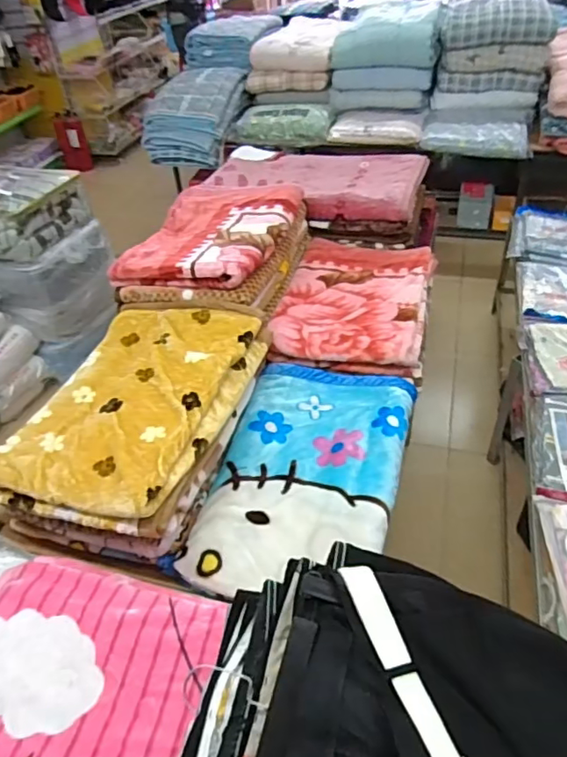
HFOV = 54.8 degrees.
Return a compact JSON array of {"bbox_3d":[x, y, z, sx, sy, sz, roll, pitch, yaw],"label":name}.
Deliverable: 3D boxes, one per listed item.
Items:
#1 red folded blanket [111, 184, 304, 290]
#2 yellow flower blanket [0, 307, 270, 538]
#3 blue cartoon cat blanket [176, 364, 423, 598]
[{"bbox_3d":[-0.219,-0.498,1.785,0.457,0.087,0.642,8,44,15],"label":"red folded blanket"},{"bbox_3d":[-0.368,0.053,1.346,0.474,0.092,0.655,11,45,18],"label":"yellow flower blanket"},{"bbox_3d":[0.062,0.212,1.310,0.417,0.060,0.655,9,44,16],"label":"blue cartoon cat blanket"}]

